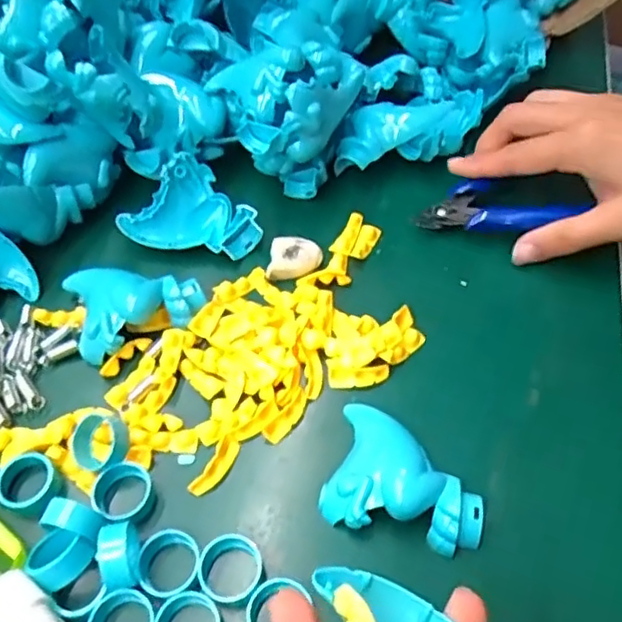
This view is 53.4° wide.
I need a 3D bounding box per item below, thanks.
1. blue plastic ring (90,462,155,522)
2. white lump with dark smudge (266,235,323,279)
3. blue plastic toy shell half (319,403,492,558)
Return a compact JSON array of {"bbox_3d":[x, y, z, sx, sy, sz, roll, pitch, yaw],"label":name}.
[{"bbox_3d":[-0.082,0.079,0.270,0.027,0.009,0.025,-2,54,3],"label":"blue plastic ring"},{"bbox_3d":[-0.009,-0.030,0.347,0.029,0.010,0.025,2,55,6],"label":"white lump with dark smudge"},{"bbox_3d":[0.042,0.071,0.270,0.067,0.023,0.057,12,56,12],"label":"blue plastic toy shell half"}]

